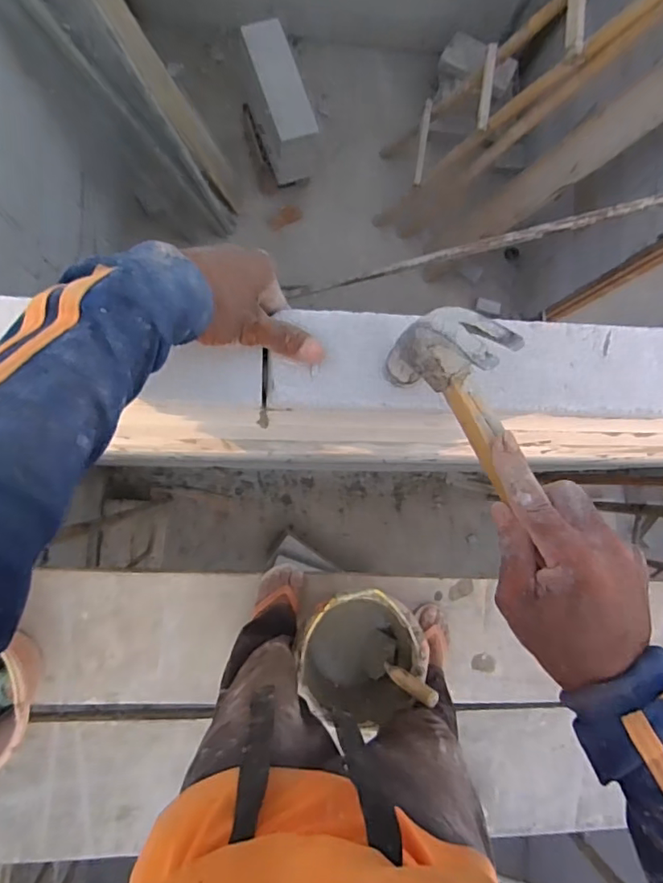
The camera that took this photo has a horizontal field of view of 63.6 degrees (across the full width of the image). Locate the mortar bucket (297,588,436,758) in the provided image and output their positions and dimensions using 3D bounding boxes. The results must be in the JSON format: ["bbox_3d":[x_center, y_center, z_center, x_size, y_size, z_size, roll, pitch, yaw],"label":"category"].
[{"bbox_3d":[0.061,0.467,1.175,0.285,0.232,0.281,0,86,-7],"label":"mortar bucket"}]

